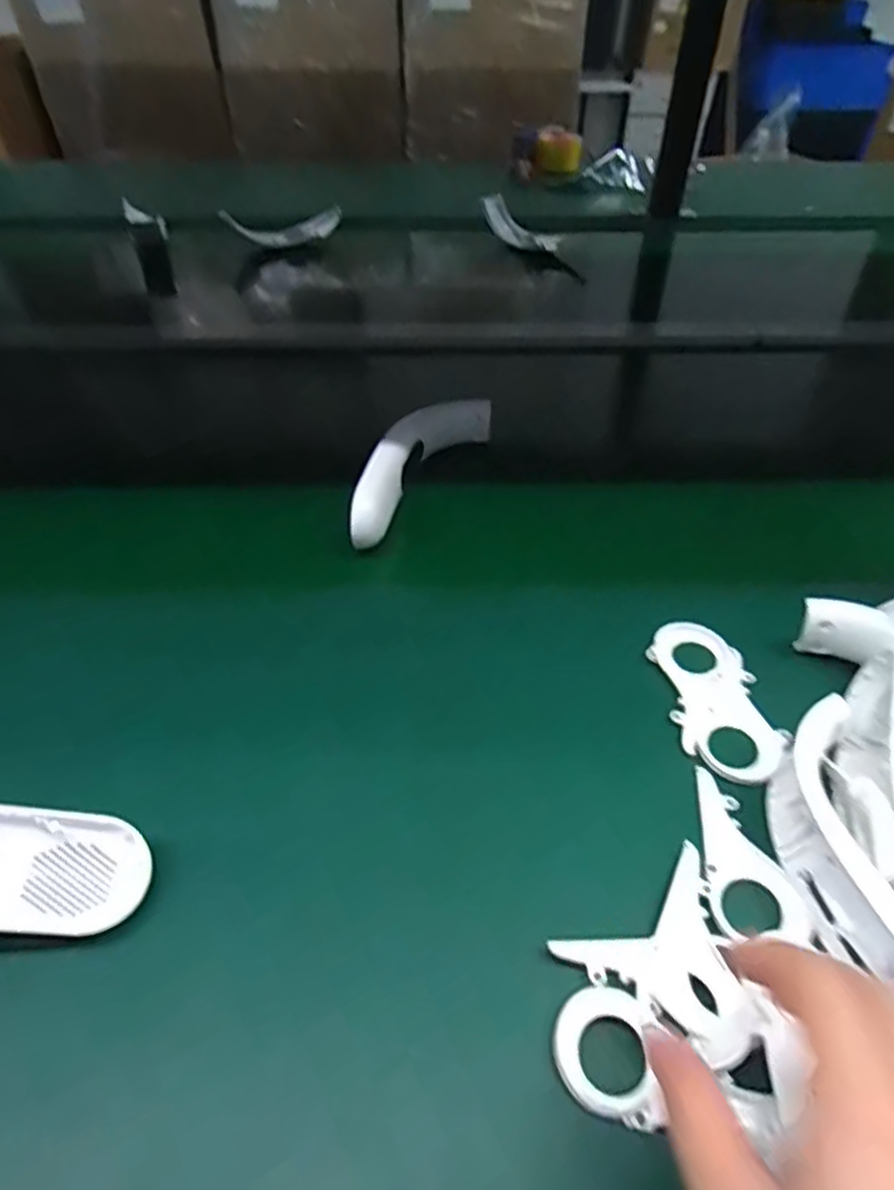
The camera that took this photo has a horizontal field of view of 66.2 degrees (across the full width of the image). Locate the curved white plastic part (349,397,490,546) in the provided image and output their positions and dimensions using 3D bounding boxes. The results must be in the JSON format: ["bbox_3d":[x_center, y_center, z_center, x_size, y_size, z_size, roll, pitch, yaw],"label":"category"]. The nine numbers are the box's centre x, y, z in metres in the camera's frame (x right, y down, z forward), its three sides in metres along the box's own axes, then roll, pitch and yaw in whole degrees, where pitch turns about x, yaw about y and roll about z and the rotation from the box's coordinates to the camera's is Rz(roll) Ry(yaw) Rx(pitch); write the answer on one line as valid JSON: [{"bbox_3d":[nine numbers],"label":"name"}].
[{"bbox_3d":[-0.033,-0.109,0.576,0.049,0.065,0.199,23,49,22],"label":"curved white plastic part"}]

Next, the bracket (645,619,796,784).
[{"bbox_3d":[0.159,0.059,0.407,0.057,0.006,0.110,-7,45,-6],"label":"bracket"}]

